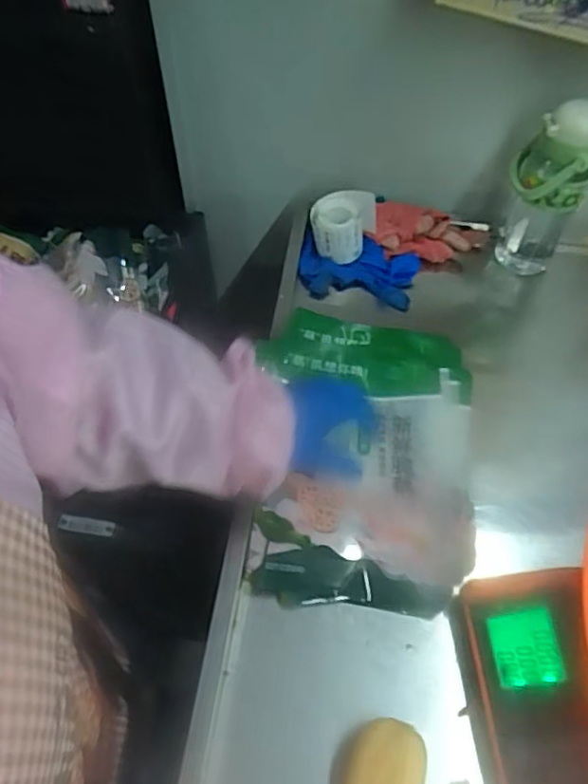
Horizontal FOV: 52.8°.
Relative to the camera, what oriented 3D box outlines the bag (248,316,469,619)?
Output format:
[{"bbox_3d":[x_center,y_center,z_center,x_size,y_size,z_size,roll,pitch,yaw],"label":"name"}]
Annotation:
[{"bbox_3d":[0.080,0.059,0.641,0.227,0.032,0.335,4,55,2],"label":"bag"}]

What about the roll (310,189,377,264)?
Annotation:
[{"bbox_3d":[0.065,-0.229,0.809,0.077,0.064,0.072,20,57,13],"label":"roll"}]

